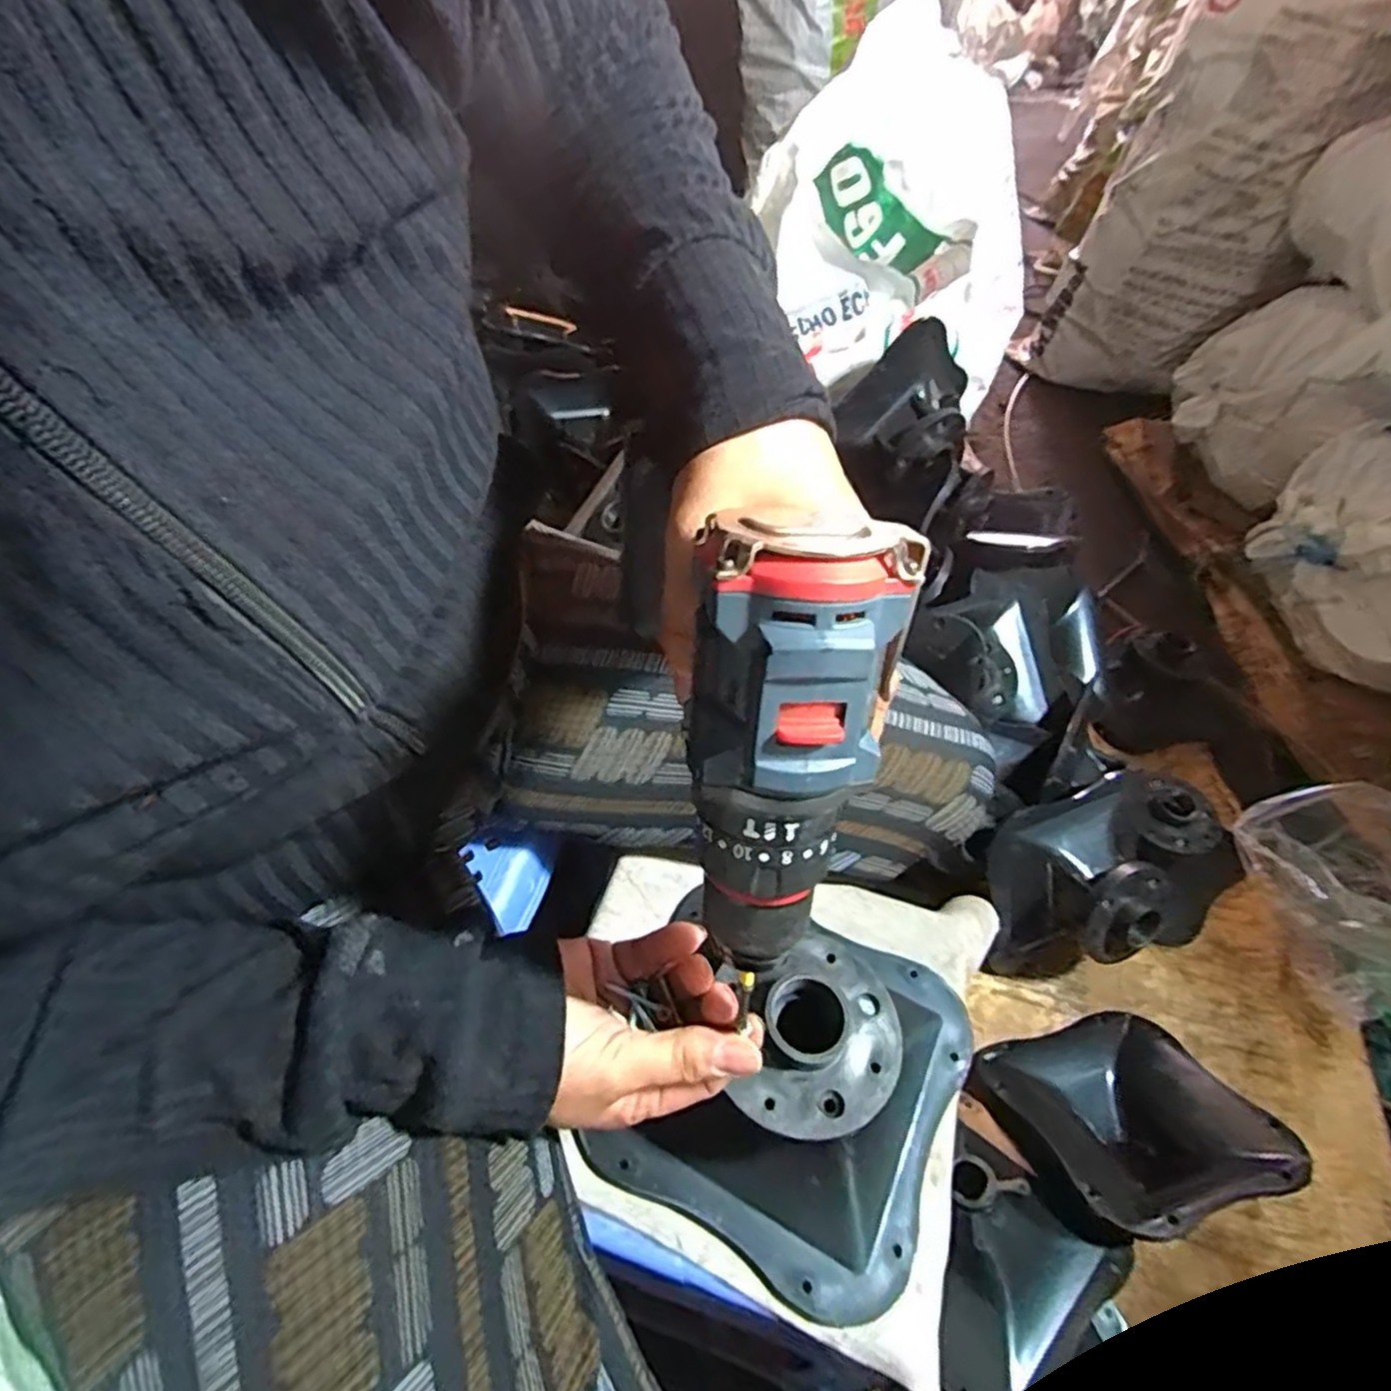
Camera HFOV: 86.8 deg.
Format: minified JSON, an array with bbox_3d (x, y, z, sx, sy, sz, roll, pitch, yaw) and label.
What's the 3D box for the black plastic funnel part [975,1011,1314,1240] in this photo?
[{"bbox_3d":[0.372,0.361,0.628,0.197,0.061,0.187,-5,24,-15],"label":"black plastic funnel part"}]

